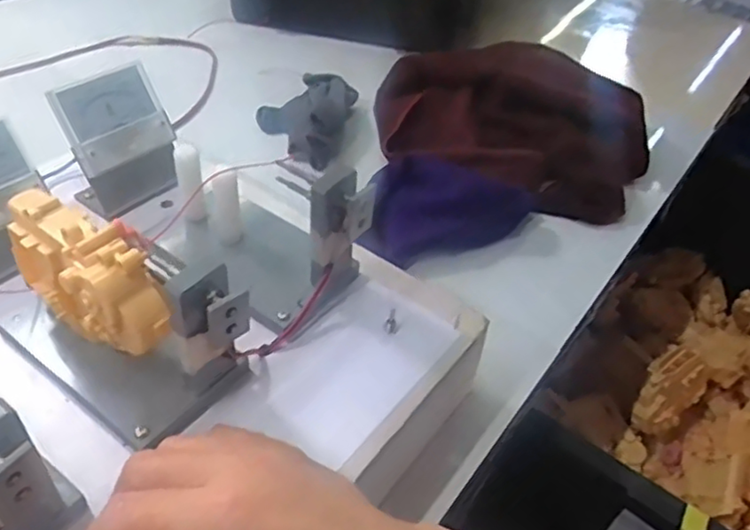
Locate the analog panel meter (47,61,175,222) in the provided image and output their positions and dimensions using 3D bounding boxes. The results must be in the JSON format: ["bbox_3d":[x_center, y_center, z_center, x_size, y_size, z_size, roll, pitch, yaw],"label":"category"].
[{"bbox_3d":[-0.164,-0.081,0.424,0.047,0.075,0.067,34,50,26],"label":"analog panel meter"}]

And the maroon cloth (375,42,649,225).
[{"bbox_3d":[0.136,-0.154,0.657,0.265,0.064,0.213,16,45,10],"label":"maroon cloth"}]

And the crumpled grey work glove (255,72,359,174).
[{"bbox_3d":[-0.070,-0.150,0.635,0.092,0.040,0.123,9,44,2],"label":"crumpled grey work glove"}]

